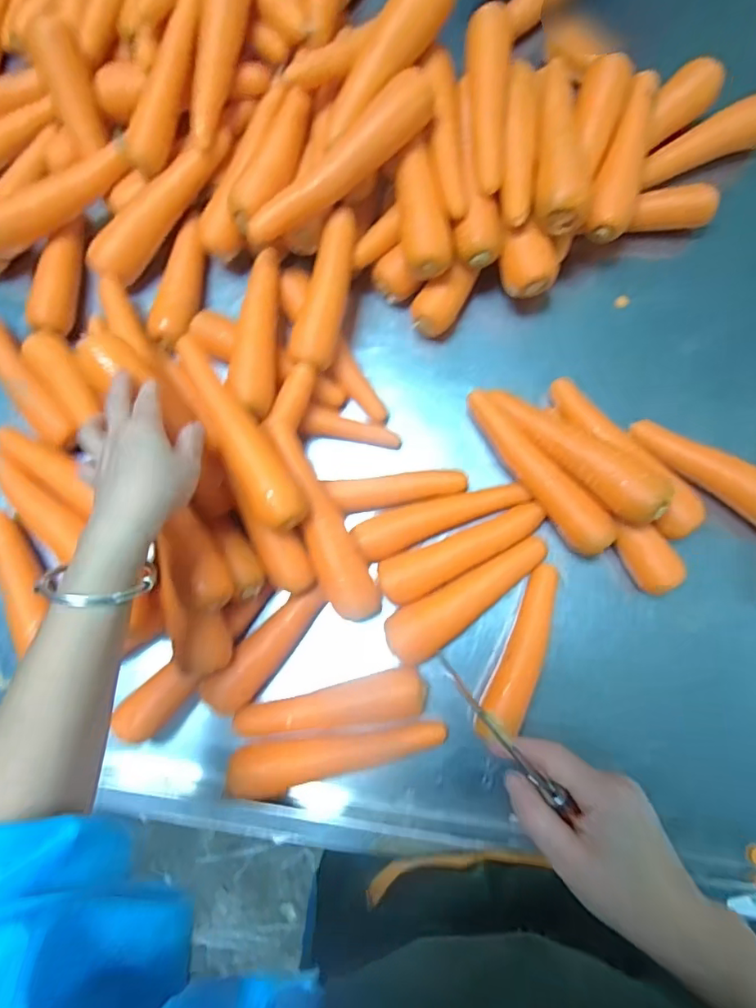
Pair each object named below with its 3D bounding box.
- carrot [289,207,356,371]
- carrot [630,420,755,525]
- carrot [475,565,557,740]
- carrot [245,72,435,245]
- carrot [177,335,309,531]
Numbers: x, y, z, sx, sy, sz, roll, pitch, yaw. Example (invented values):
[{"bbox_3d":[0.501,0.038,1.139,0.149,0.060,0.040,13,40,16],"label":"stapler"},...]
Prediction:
[{"bbox_3d":[-0.047,-0.197,0.496,0.039,0.030,0.148,12,80,3],"label":"carrot"},{"bbox_3d":[0.311,-0.025,0.492,0.168,0.047,0.041,31,81,6],"label":"carrot"},{"bbox_3d":[0.129,0.130,0.471,0.038,0.024,0.152,24,81,5],"label":"carrot"},{"bbox_3d":[-0.035,-0.301,0.471,0.195,0.042,0.041,-39,81,-6],"label":"carrot"},{"bbox_3d":[-0.120,-0.060,0.439,0.043,0.032,0.182,-34,81,-5],"label":"carrot"}]

